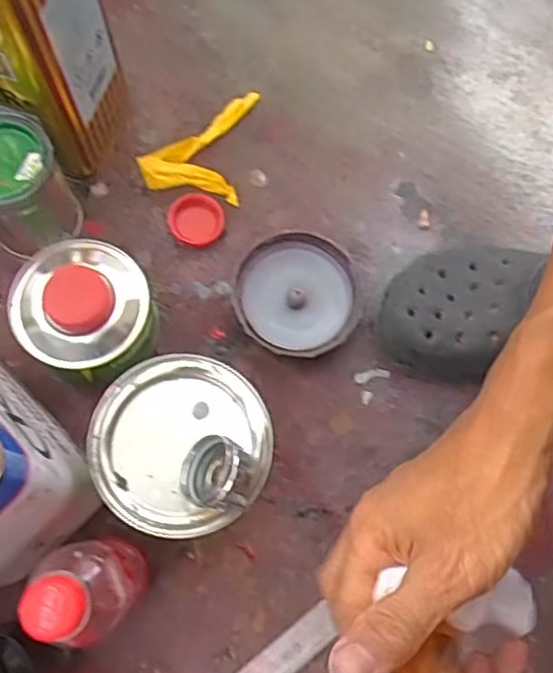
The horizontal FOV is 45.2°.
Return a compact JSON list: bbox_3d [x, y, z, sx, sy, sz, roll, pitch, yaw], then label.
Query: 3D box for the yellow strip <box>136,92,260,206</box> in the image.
[{"bbox_3d":[-0.070,-0.180,0.597,0.091,0.021,0.116,7,72,1],"label":"yellow strip"}]

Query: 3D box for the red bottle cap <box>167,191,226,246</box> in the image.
[{"bbox_3d":[-0.070,-0.103,0.583,0.048,0.012,0.045,1,72,-2],"label":"red bottle cap"}]

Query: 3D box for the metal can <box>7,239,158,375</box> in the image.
[{"bbox_3d":[-0.150,-0.019,0.523,0.101,0.083,0.098,1,72,-2],"label":"metal can"}]

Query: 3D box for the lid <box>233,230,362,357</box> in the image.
[{"bbox_3d":[0.019,-0.033,0.560,0.100,0.031,0.100,1,72,-2],"label":"lid"}]

